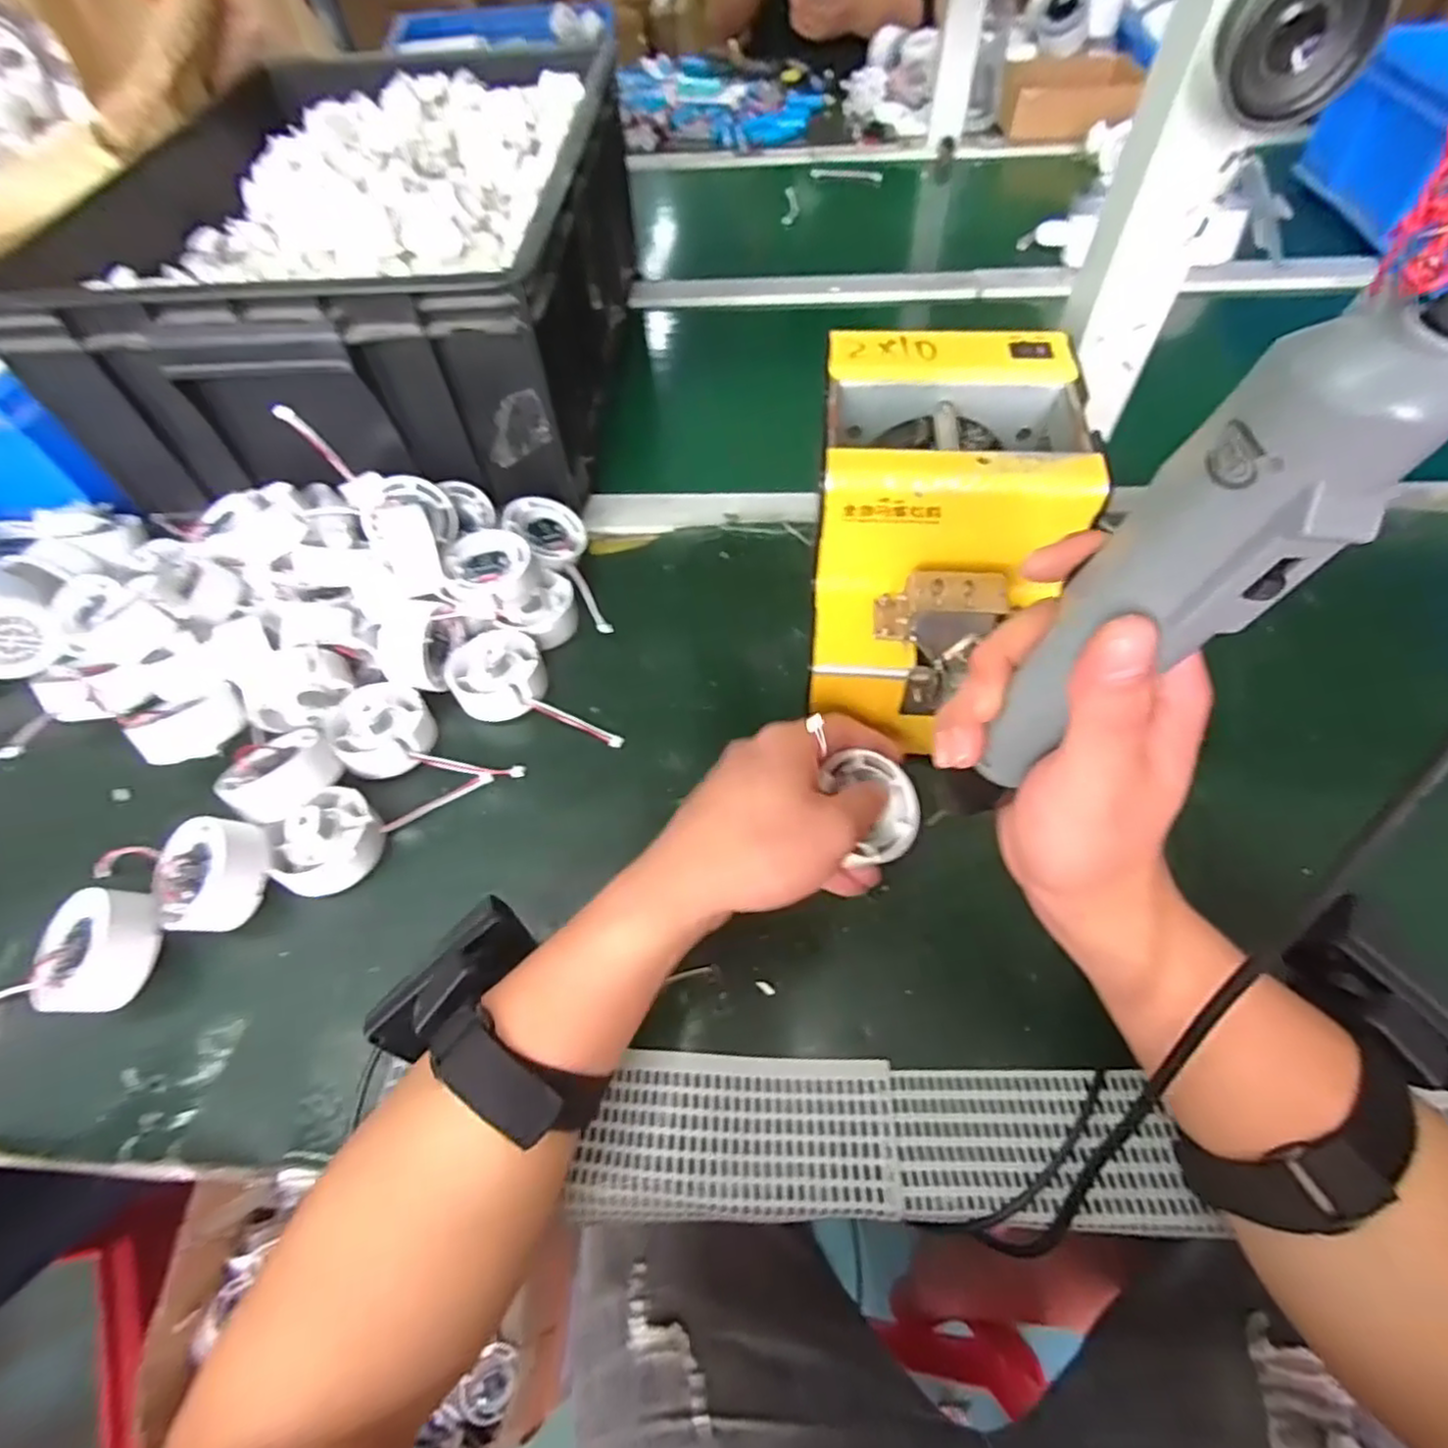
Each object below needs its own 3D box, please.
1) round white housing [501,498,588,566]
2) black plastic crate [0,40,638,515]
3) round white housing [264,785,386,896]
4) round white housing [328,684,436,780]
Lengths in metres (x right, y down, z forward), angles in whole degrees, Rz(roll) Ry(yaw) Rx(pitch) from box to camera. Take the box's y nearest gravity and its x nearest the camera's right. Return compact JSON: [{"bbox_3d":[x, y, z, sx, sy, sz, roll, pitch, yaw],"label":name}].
[{"bbox_3d":[-0.125,-0.129,0.488,0.055,0.025,0.055,14,59,-24],"label":"round white housing"},{"bbox_3d":[-0.271,-0.376,0.576,0.357,0.159,0.458,0,57,3],"label":"black plastic crate"},{"bbox_3d":[-0.211,0.062,0.371,0.052,0.030,0.052,-1,57,2],"label":"round white housing"},{"bbox_3d":[-0.200,0.002,0.411,0.053,0.028,0.052,-1,57,2],"label":"round white housing"}]

